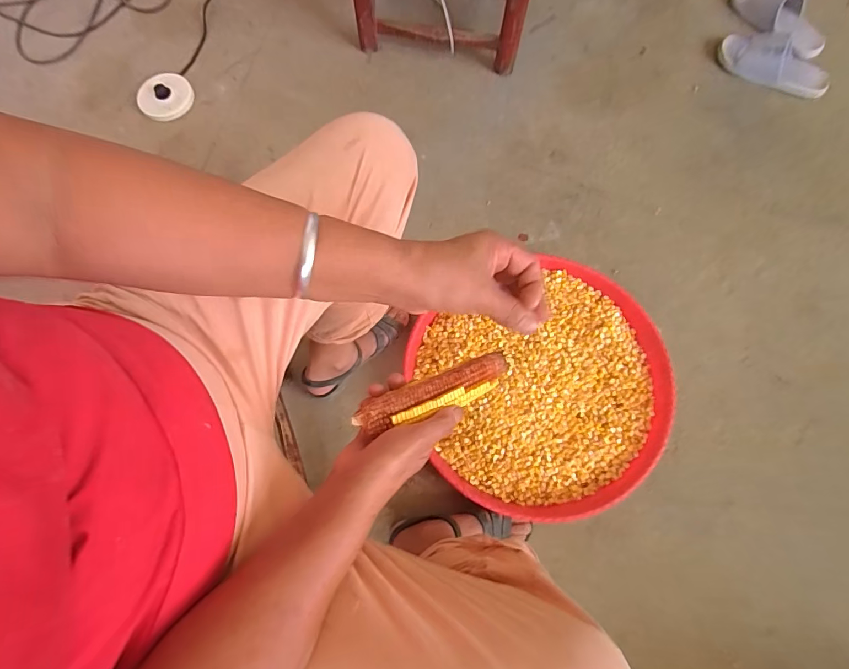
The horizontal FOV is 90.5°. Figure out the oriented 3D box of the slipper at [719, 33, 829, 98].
[{"bbox_3d":[0.820,-0.635,0.987,0.242,0.060,0.104,22,76,7],"label":"slipper"}]

